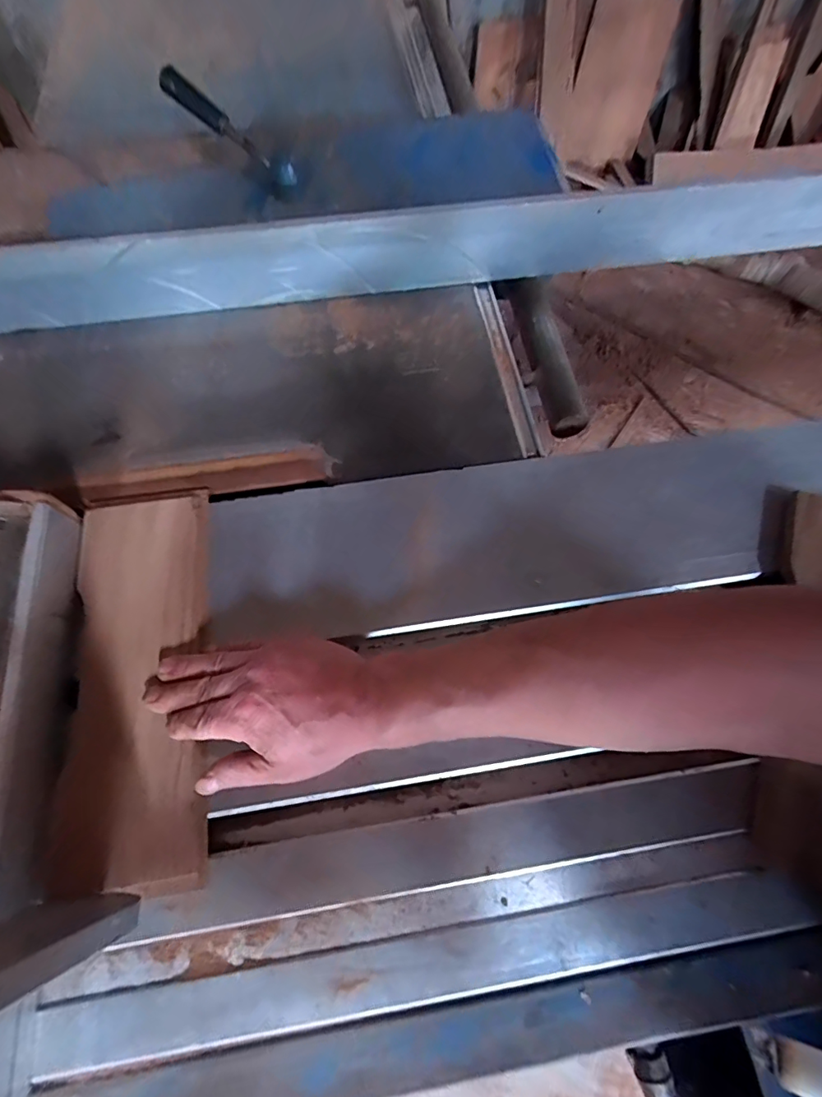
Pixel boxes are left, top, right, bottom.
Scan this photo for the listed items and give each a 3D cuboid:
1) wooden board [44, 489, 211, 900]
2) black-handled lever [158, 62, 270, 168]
[{"bbox_3d":[-0.206,0.091,0.362,0.098,0.014,0.286,-8,68,-4],"label":"wooden board"},{"bbox_3d":[-0.191,-0.422,0.469,0.115,0.017,0.023,34,71,-14],"label":"black-handled lever"}]

